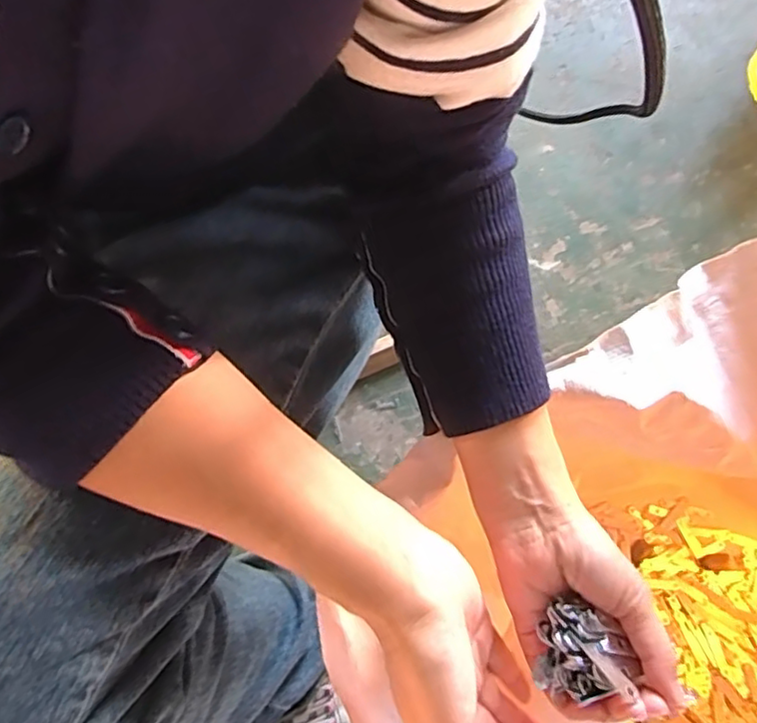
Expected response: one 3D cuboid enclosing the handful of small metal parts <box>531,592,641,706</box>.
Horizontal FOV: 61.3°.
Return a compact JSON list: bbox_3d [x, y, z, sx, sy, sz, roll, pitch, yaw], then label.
[{"bbox_3d":[0.102,0.142,0.312,0.042,0.024,0.044,7,76,2],"label":"handful of small metal parts"}]

